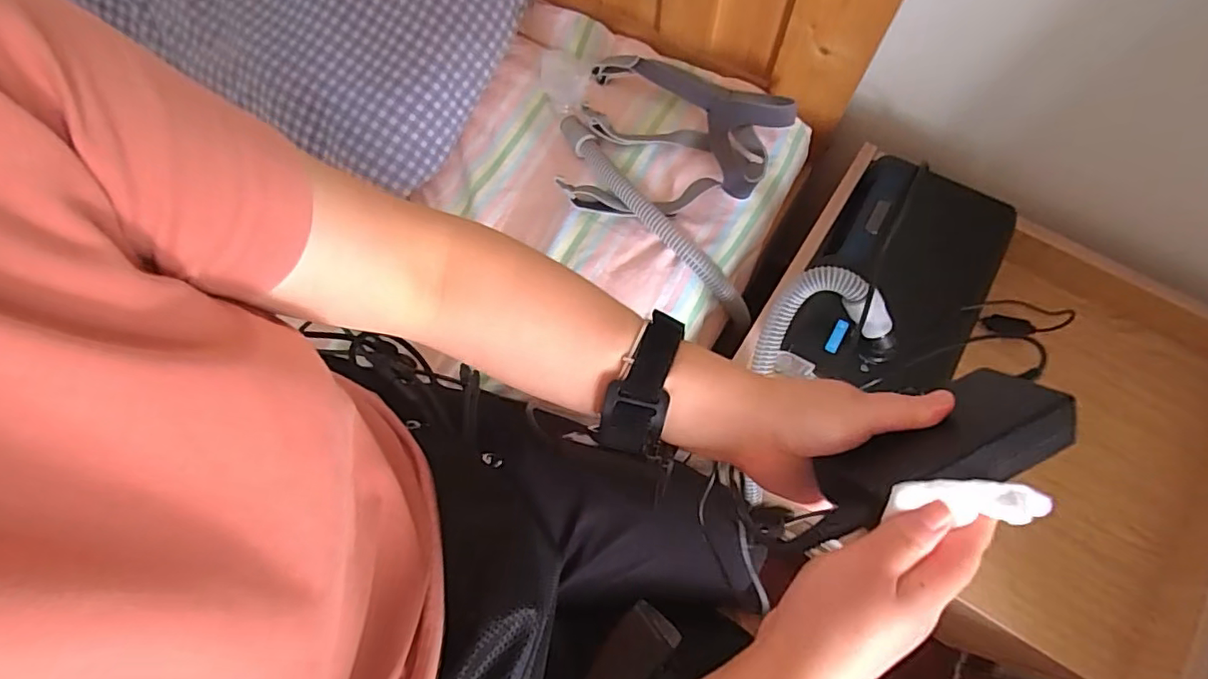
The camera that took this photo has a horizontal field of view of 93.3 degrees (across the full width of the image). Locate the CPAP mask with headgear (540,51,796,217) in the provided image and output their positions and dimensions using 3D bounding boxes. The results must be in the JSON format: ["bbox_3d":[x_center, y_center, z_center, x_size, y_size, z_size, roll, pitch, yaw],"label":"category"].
[{"bbox_3d":[0.049,-0.239,0.672,0.298,0.065,0.198,19,73,8],"label":"CPAP mask with headgear"}]

